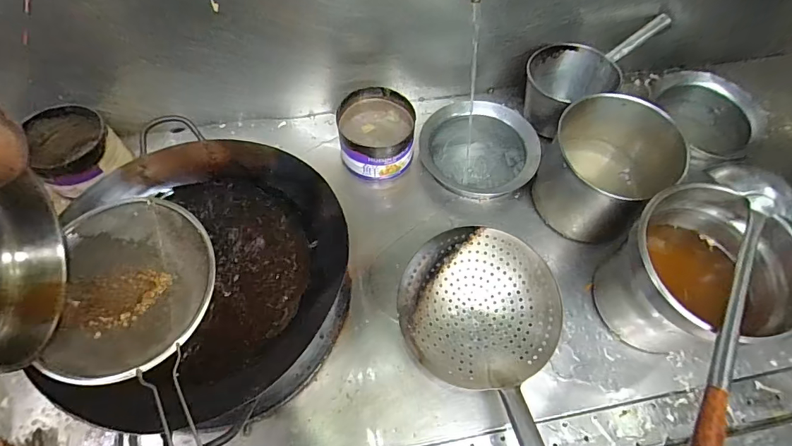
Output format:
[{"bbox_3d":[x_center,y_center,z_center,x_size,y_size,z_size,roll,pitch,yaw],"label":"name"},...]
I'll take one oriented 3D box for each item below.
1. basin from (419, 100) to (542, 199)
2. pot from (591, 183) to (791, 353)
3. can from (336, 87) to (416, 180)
[{"bbox_3d":[0.172,-0.159,0.873,0.244,0.064,0.208,6,61,3],"label":"basin"},{"bbox_3d":[0.442,0.084,0.667,0.217,0.229,0.188,-5,61,-4],"label":"pot"},{"bbox_3d":[-0.040,-0.187,0.872,0.151,0.112,0.159,0,61,-1],"label":"can"}]

